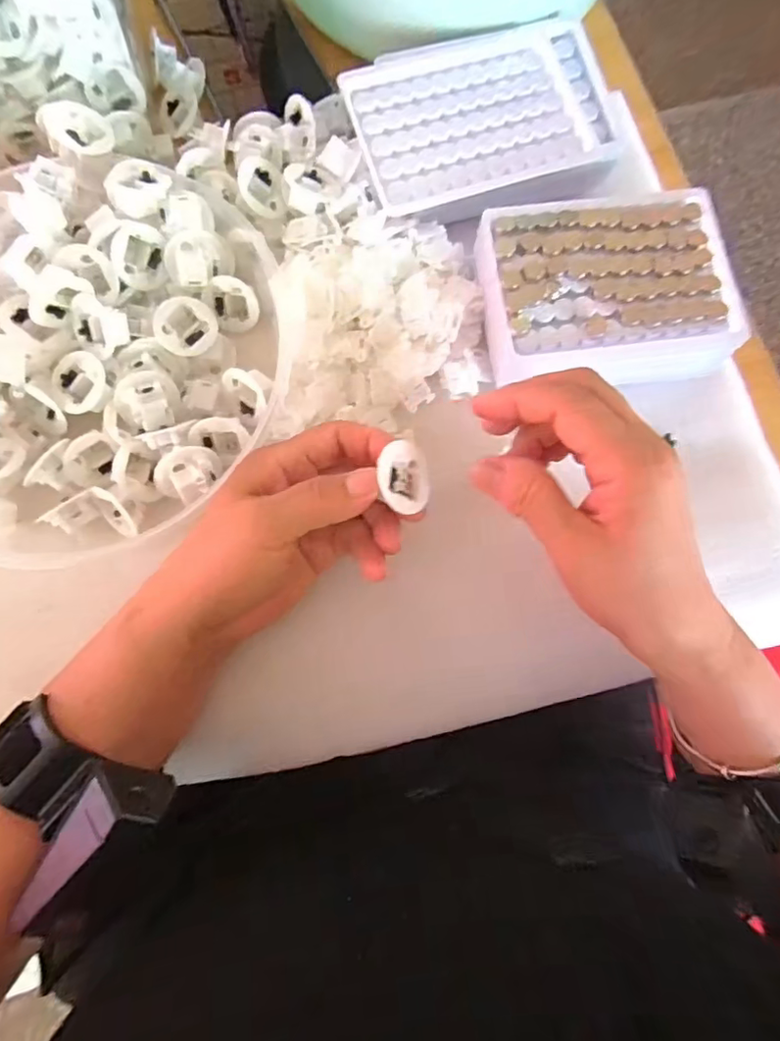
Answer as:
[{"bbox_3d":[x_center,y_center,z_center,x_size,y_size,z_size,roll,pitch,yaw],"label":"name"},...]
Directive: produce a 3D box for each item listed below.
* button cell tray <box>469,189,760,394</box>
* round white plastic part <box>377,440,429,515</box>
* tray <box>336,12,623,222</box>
[{"bbox_3d":[0.120,-0.127,0.314,0.133,0.033,0.103,-6,79,-2],"label":"button cell tray"},{"bbox_3d":[0.006,-0.021,0.251,0.030,0.005,0.030,11,74,-44],"label":"round white plastic part"},{"bbox_3d":[0.057,-0.235,0.326,0.152,0.015,0.116,-15,79,-4],"label":"tray"}]

